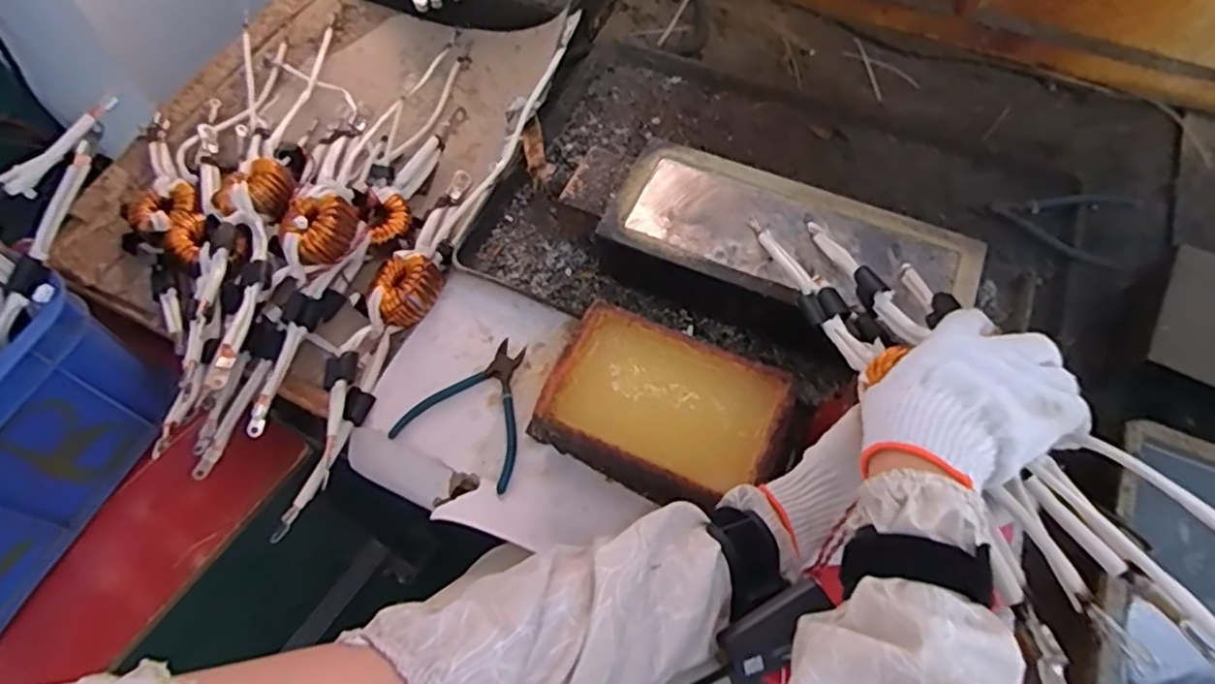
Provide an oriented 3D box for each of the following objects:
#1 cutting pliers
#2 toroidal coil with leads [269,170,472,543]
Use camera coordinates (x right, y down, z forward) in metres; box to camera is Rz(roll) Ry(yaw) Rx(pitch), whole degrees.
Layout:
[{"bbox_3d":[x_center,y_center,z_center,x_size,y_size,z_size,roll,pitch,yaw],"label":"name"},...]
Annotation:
[{"bbox_3d":[-0.121,0.058,0.634,0.124,0.010,0.134,24,67,11],"label":"cutting pliers"},{"bbox_3d":[-0.223,-0.003,0.670,0.067,0.066,0.411,14,65,7],"label":"toroidal coil with leads"}]

